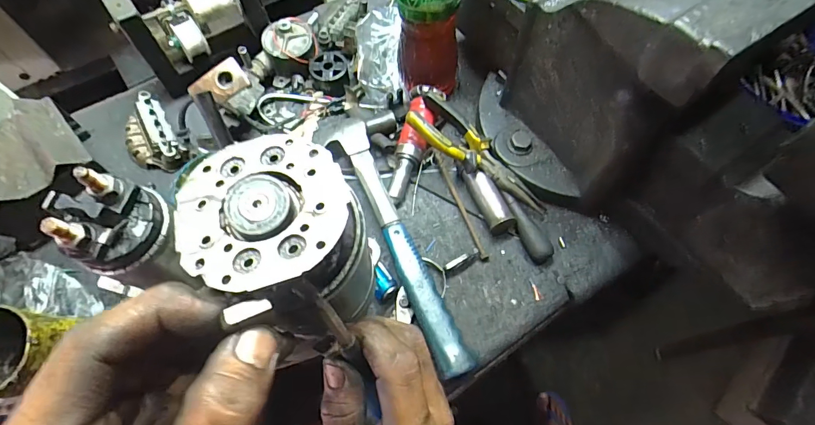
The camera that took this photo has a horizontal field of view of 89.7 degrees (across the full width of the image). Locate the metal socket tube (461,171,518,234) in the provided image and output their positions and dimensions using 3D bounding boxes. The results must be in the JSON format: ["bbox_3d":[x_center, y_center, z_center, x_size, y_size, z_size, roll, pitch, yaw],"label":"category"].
[{"bbox_3d":[0.097,-0.014,0.492,0.034,0.030,0.081,-25,67,-12],"label":"metal socket tube"}]

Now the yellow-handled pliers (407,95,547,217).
[{"bbox_3d":[0.086,-0.067,0.496,0.194,0.028,0.059,41,70,2],"label":"yellow-handled pliers"}]

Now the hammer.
[{"bbox_3d":[-0.017,0.011,0.483,0.093,0.034,0.360,-19,66,-10],"label":"hammer"}]

